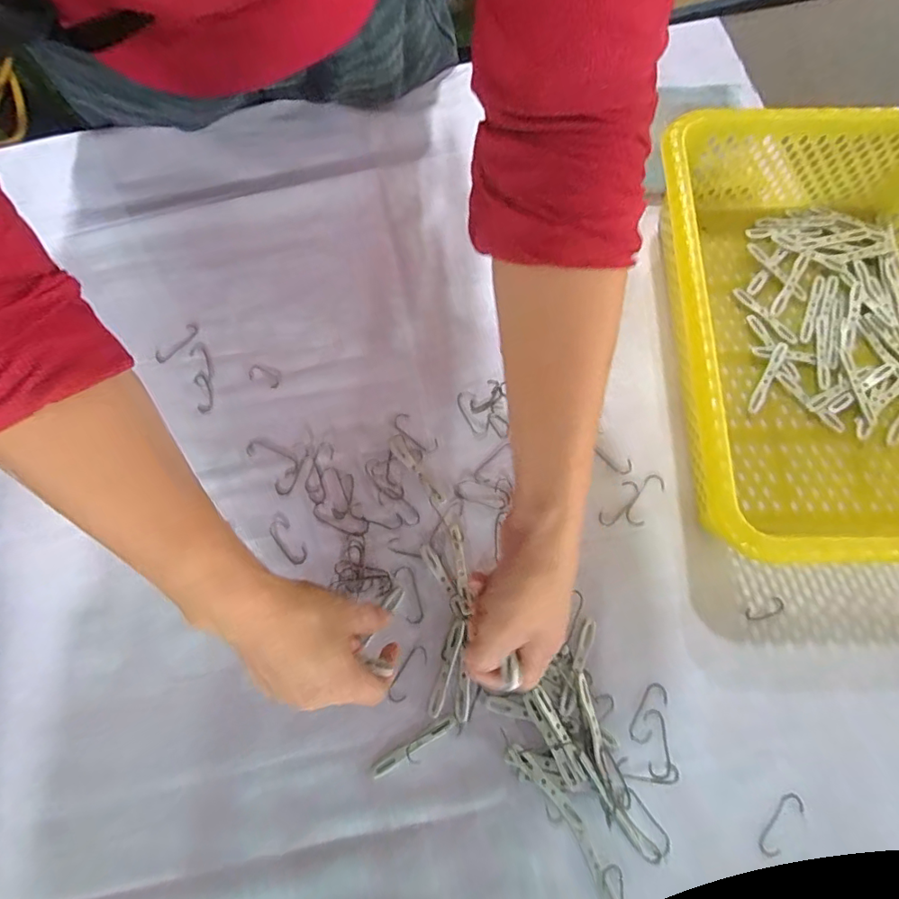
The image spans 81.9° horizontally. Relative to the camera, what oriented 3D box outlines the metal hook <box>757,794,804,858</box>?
[{"bbox_3d":[0.226,0.256,0.353,0.016,0.004,0.044,37,78,11],"label":"metal hook"}]

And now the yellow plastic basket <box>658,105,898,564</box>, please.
[{"bbox_3d":[0.294,-0.086,0.401,0.246,0.091,0.335,0,74,1],"label":"yellow plastic basket"}]

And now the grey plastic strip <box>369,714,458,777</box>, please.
[{"bbox_3d":[-0.026,0.209,0.364,0.066,0.005,0.010,-31,75,-7],"label":"grey plastic strip"}]

